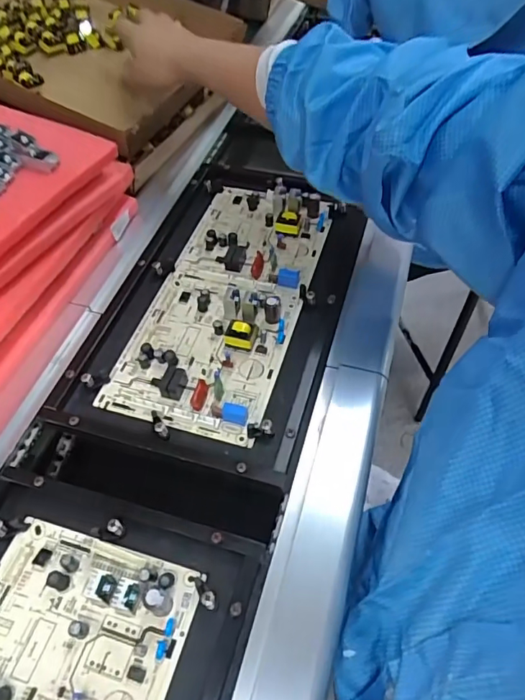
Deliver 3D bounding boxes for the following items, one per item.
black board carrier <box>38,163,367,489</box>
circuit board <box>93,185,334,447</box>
[{"bbox_3d":[-0.035,-0.056,0.451,0.208,0.028,0.329,12,54,13],"label":"black board carrier"},{"bbox_3d":[-0.029,-0.056,0.447,0.129,0.024,0.279,12,54,12],"label":"circuit board"}]

